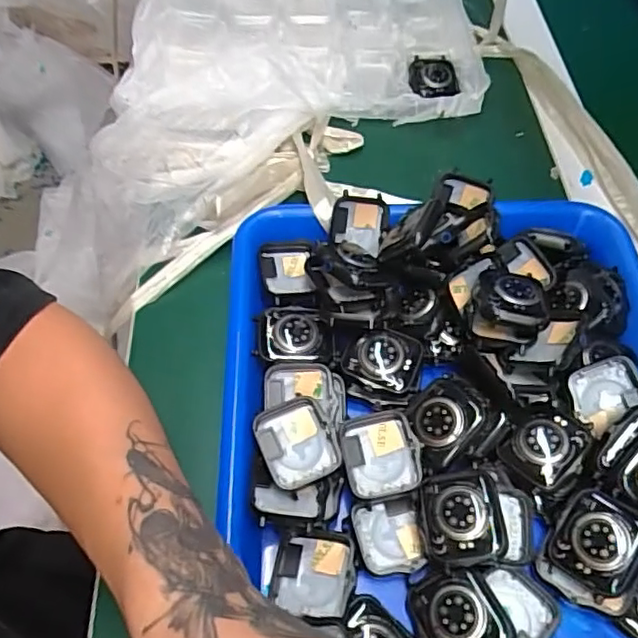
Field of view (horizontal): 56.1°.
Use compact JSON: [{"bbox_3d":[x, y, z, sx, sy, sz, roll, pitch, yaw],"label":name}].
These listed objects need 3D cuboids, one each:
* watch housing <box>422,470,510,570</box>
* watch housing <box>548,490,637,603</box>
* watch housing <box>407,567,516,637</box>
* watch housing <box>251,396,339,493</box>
[{"bbox_3d":[0.067,0.094,0.282,0.035,0.012,0.042,-2,57,-1],"label":"watch housing"},{"bbox_3d":[0.131,0.105,0.282,0.037,0.007,0.043,26,85,28],"label":"watch housing"},{"bbox_3d":[0.063,0.134,0.269,0.034,0.015,0.041,-23,60,-15],"label":"watch housing"},{"bbox_3d":[-0.011,0.063,0.305,0.035,0.010,0.040,-21,59,-14],"label":"watch housing"}]

